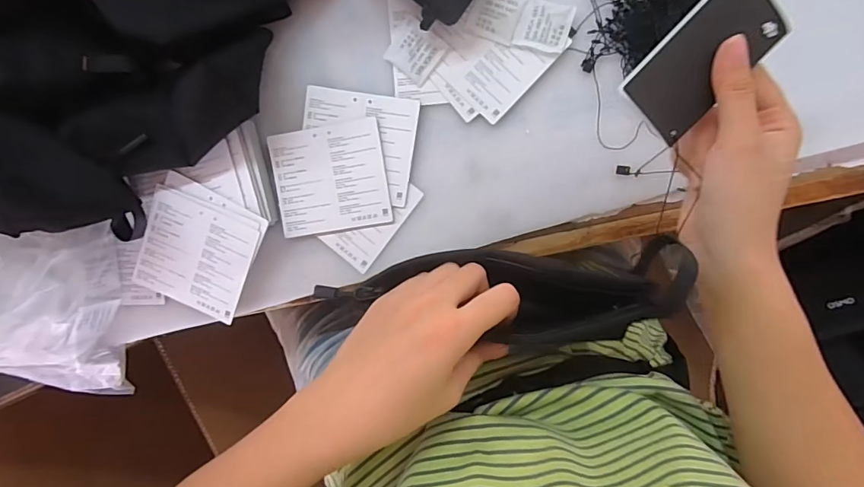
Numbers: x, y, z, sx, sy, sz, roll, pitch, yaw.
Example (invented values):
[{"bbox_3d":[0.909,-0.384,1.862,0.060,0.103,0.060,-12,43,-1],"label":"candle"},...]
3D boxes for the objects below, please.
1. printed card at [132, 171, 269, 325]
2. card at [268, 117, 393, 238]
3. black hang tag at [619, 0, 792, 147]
[{"bbox_3d":[-0.204,0.006,0.398,0.100,0.006,0.105,24,99,4],"label":"printed card"},{"bbox_3d":[-0.088,-0.056,0.395,0.098,0.005,0.089,-8,96,7],"label":"card"},{"bbox_3d":[0.155,-0.105,0.259,0.050,0.004,0.089,41,99,-15],"label":"black hang tag"}]

